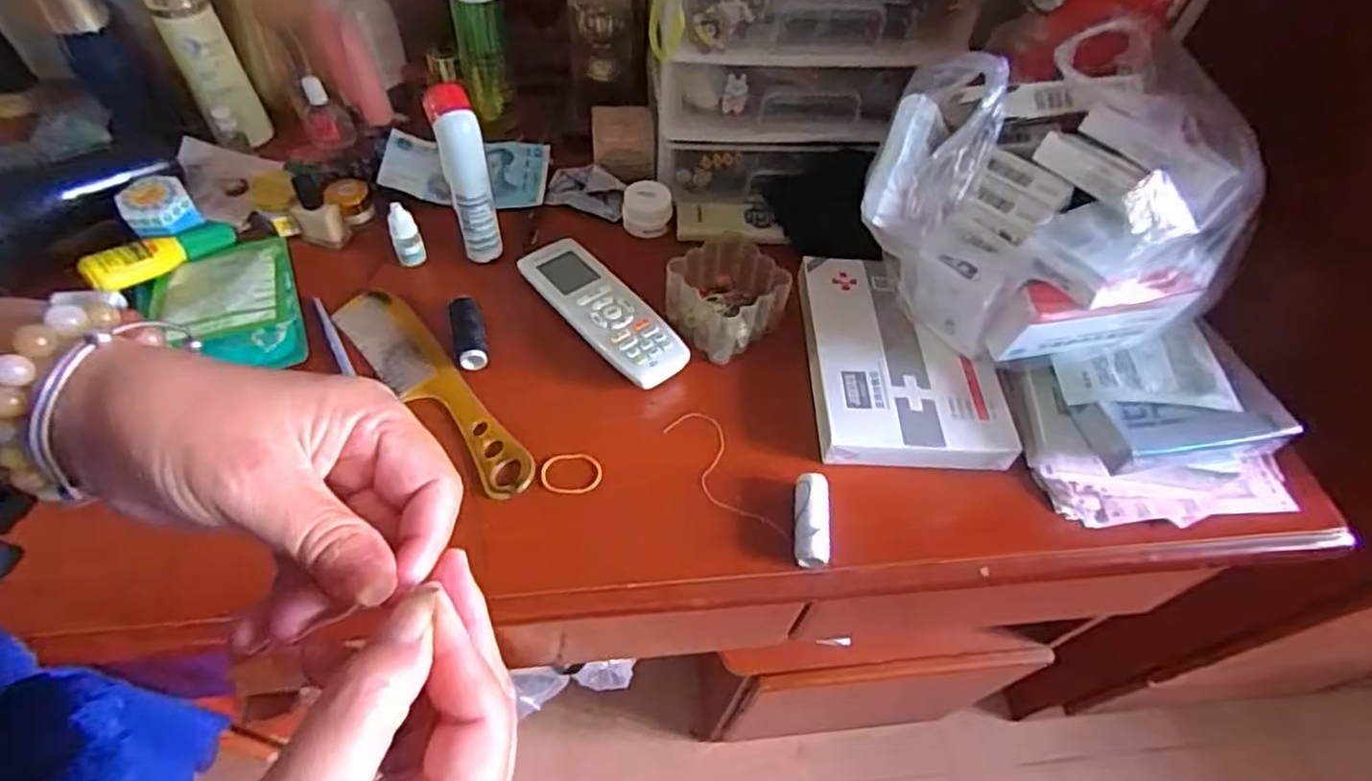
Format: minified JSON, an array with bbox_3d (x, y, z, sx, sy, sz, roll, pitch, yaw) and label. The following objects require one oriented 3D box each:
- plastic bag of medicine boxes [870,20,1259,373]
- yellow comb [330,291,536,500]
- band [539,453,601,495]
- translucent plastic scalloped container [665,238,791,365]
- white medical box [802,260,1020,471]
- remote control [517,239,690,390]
[{"bbox_3d":[0.218,-0.100,0.423,0.204,0.169,0.125,28,57,15],"label":"plastic bag of medicine boxes"},{"bbox_3d":[-0.176,-0.003,0.474,0.045,0.012,0.209,-37,66,-24],"label":"yellow comb"},{"bbox_3d":[-0.074,0.053,0.439,0.039,0.004,0.029,-8,58,-9],"label":"band"},{"bbox_3d":[0.033,-0.077,0.508,0.084,0.048,0.078,-35,64,-25],"label":"translucent plastic scalloped container"},{"bbox_3d":[0.156,-0.026,0.498,0.128,0.025,0.174,3,57,-1],"label":"white medical box"},{"bbox_3d":[-0.064,-0.061,0.506,0.050,0.027,0.156,-32,64,-22],"label":"remote control"}]

